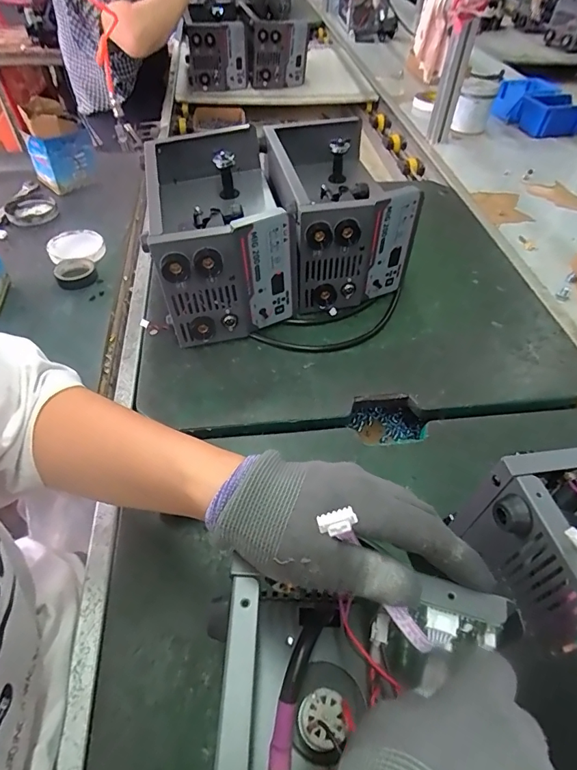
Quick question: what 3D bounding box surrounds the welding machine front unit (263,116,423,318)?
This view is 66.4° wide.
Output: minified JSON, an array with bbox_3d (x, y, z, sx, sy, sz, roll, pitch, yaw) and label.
[{"bbox_3d":[0.065,-0.267,0.685,0.176,0.167,0.296,-7,50,-8],"label":"welding machine front unit"}]

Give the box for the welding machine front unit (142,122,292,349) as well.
[{"bbox_3d":[-0.101,-0.223,0.631,0.159,0.169,0.305,-8,50,-9],"label":"welding machine front unit"}]

